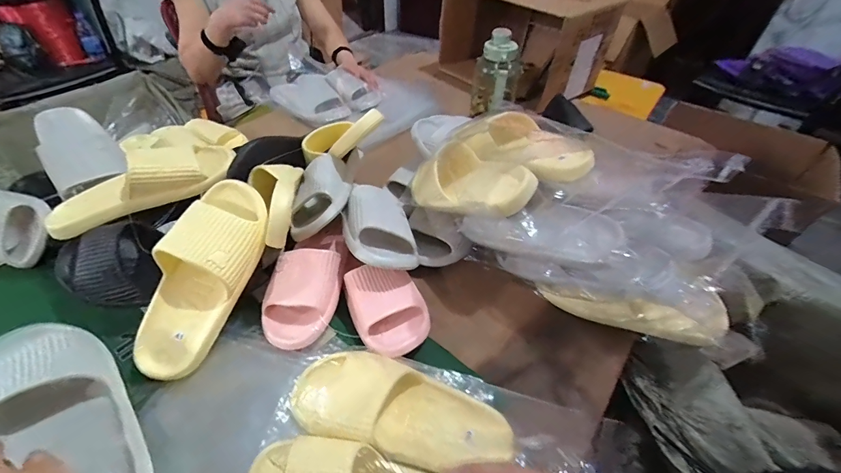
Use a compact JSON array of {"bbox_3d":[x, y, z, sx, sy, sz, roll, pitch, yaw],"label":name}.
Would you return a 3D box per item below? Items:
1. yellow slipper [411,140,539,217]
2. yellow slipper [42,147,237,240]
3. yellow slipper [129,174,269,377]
[{"bbox_3d":[0.073,-0.088,0.554,0.207,0.090,0.091,17,43,40],"label":"yellow slipper"},{"bbox_3d":[-0.420,-0.085,0.544,0.254,0.071,0.096,-24,49,-4],"label":"yellow slipper"},{"bbox_3d":[-0.283,0.048,0.476,0.097,0.072,0.264,16,78,12],"label":"yellow slipper"}]

